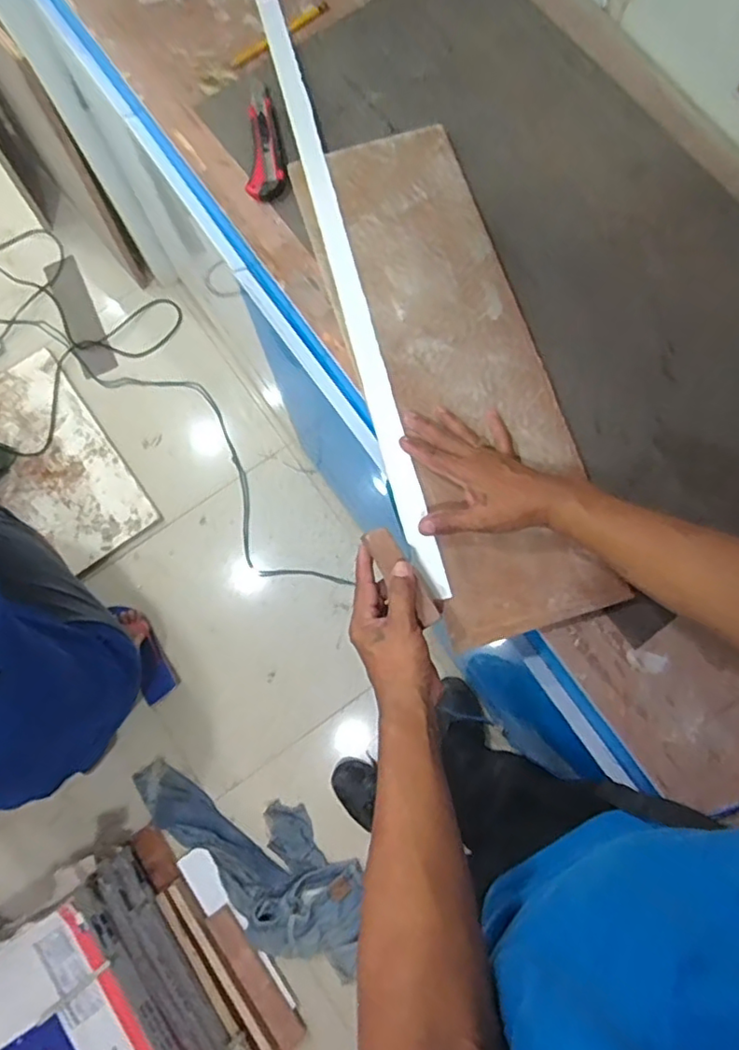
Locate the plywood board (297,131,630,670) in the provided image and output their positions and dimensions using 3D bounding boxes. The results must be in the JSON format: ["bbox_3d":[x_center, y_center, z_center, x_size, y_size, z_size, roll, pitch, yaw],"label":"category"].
[{"bbox_3d":[0.084,-0.184,0.676,0.189,0.015,0.595,-17,77,-3],"label":"plywood board"}]

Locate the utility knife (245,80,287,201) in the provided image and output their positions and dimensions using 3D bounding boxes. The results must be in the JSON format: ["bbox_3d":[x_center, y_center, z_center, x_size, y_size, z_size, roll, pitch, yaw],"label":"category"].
[{"bbox_3d":[-0.129,-0.483,0.752,0.046,0.029,0.178,-2,78,0],"label":"utility knife"}]

